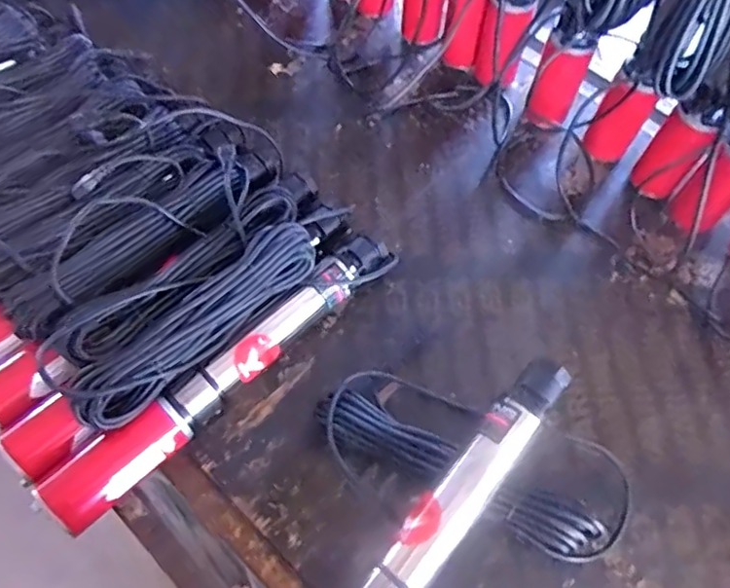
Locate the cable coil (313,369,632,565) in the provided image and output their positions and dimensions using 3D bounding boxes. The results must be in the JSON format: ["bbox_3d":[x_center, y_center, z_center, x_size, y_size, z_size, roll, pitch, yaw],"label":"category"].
[{"bbox_3d":[0.128,0.207,0.717,0.389,0.047,0.142,18,62,6],"label":"cable coil"}]

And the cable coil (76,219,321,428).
[{"bbox_3d":[-0.198,0.030,0.715,0.075,0.050,0.344,39,66,17],"label":"cable coil"}]

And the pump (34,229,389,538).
[{"bbox_3d":[-0.163,0.090,0.745,0.071,0.073,0.517,42,67,17],"label":"pump"}]

